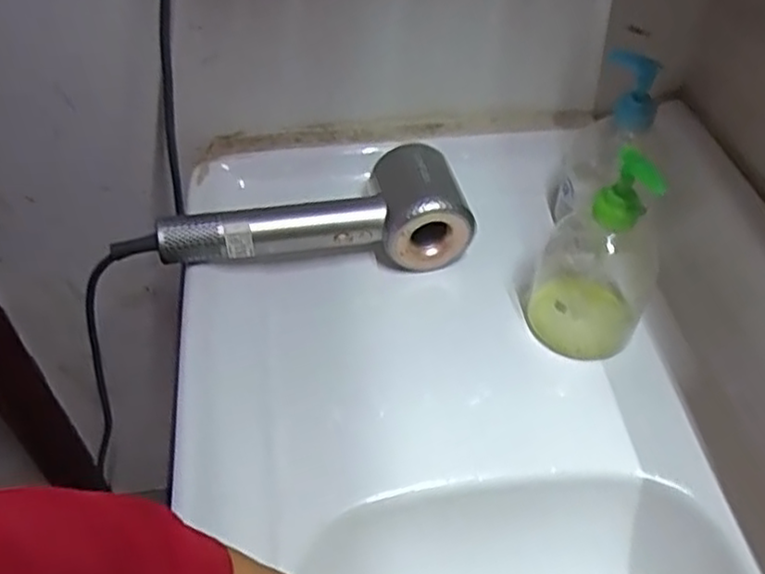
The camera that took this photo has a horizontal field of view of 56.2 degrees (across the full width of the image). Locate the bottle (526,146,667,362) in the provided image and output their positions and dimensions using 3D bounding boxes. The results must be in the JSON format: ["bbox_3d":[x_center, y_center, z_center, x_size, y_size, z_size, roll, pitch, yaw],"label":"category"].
[{"bbox_3d":[0.158,-0.026,0.520,0.084,0.156,0.066,18,51,15],"label":"bottle"}]

